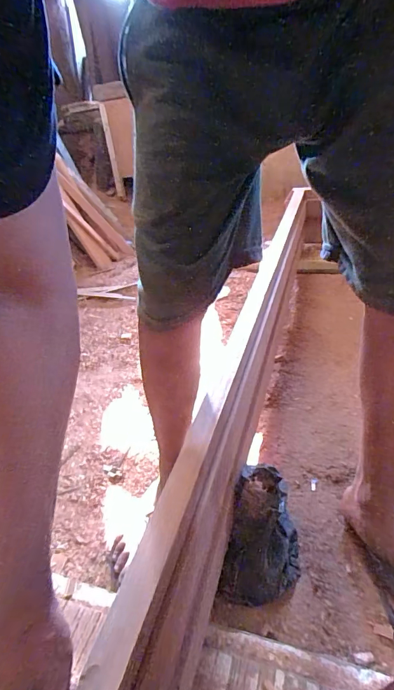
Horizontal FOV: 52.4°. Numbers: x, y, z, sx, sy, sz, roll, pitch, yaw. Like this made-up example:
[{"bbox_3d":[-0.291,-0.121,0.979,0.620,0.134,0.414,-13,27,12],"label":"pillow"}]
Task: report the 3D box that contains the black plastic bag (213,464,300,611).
[{"bbox_3d":[0.109,0.306,0.639,0.106,0.141,0.196,5,35,19],"label":"black plastic bag"}]

